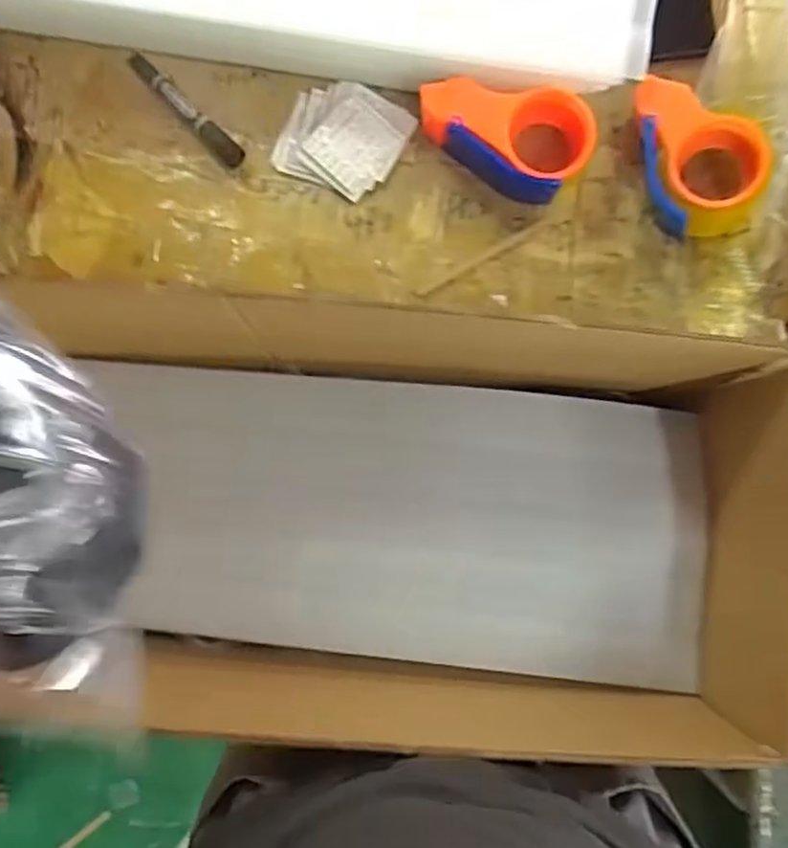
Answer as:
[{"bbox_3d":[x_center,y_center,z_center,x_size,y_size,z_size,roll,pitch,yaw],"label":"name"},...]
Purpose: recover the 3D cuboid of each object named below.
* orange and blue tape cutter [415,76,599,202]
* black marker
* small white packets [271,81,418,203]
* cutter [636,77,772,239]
[{"bbox_3d":[0.101,-0.266,0.667,0.158,0.059,0.081,25,85,3],"label":"orange and blue tape cutter"},{"bbox_3d":[-0.197,-0.295,0.690,0.141,0.016,0.020,42,86,5],"label":"black marker"},{"bbox_3d":[-0.049,-0.272,0.698,0.110,0.014,0.104,28,85,3],"label":"small white packets"},{"bbox_3d":[0.270,-0.236,0.649,0.103,0.056,0.138,-8,99,13],"label":"cutter"}]

